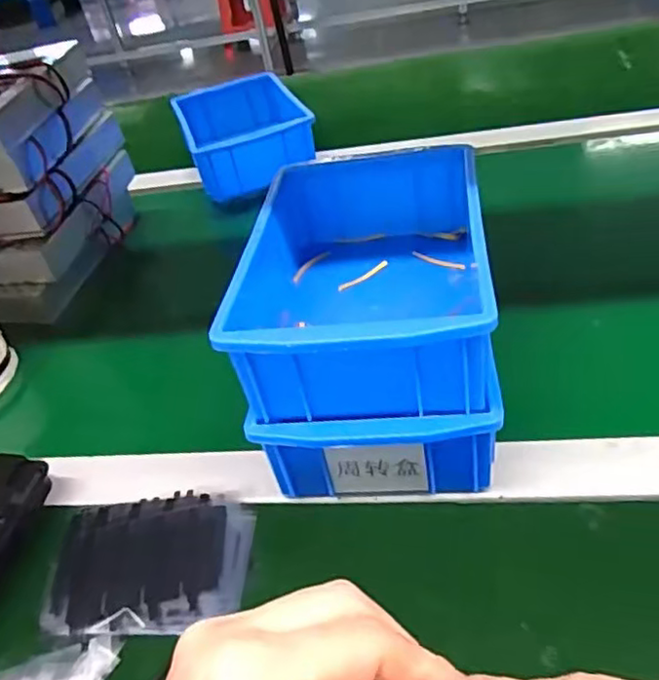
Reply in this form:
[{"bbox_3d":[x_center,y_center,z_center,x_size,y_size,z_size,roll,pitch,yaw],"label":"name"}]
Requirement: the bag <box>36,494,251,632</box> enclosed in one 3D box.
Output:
[{"bbox_3d":[-0.099,0.121,0.360,0.108,0.011,0.083,-4,41,11],"label":"bag"}]

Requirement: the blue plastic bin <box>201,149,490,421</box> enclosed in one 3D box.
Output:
[{"bbox_3d":[0.023,-0.043,0.387,0.129,0.065,0.202,-4,41,11],"label":"blue plastic bin"}]

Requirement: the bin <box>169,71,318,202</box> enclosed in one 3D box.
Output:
[{"bbox_3d":[-0.102,-0.243,0.752,0.128,0.059,0.199,-20,40,-7],"label":"bin"}]

